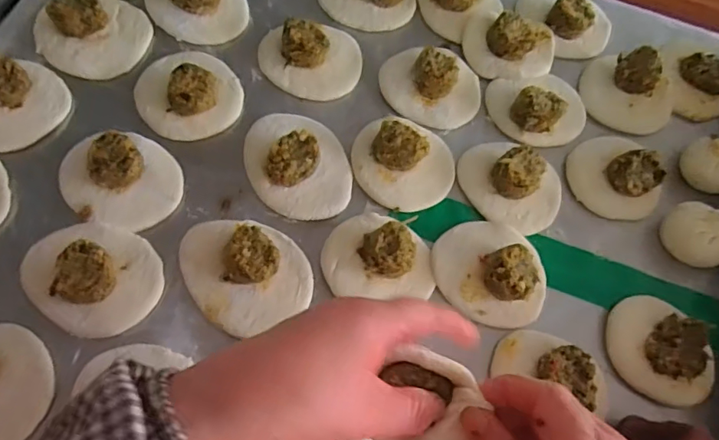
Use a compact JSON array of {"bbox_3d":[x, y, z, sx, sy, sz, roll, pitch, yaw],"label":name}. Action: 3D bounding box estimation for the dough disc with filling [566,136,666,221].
[{"bbox_3d":[0.226,-0.043,0.466,0.073,0.029,0.081,-24,74,-15],"label":"dough disc with filling"}]

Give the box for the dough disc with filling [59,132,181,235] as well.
[{"bbox_3d":[-0.183,-0.033,0.408,0.082,0.027,0.081,3,69,-7],"label":"dough disc with filling"}]

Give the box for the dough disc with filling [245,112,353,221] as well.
[{"bbox_3d":[-0.051,-0.053,0.438,0.079,0.034,0.106,-18,72,-14],"label":"dough disc with filling"}]

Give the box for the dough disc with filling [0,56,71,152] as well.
[{"bbox_3d":[-0.288,-0.101,0.424,0.089,0.033,0.089,-39,78,-19],"label":"dough disc with filling"}]

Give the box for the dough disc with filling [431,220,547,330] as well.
[{"bbox_3d":[0.105,0.036,0.418,0.090,0.031,0.081,14,68,-2],"label":"dough disc with filling"}]

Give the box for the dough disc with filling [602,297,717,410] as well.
[{"bbox_3d":[0.237,0.100,0.414,0.084,0.022,0.070,35,69,7],"label":"dough disc with filling"}]

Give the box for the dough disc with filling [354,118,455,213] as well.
[{"bbox_3d":[0.038,-0.054,0.447,0.087,0.034,0.081,3,69,-7],"label":"dough disc with filling"}]

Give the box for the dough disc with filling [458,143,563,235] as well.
[{"bbox_3d":[0.130,-0.036,0.451,0.090,0.028,0.074,30,68,5],"label":"dough disc with filling"}]

